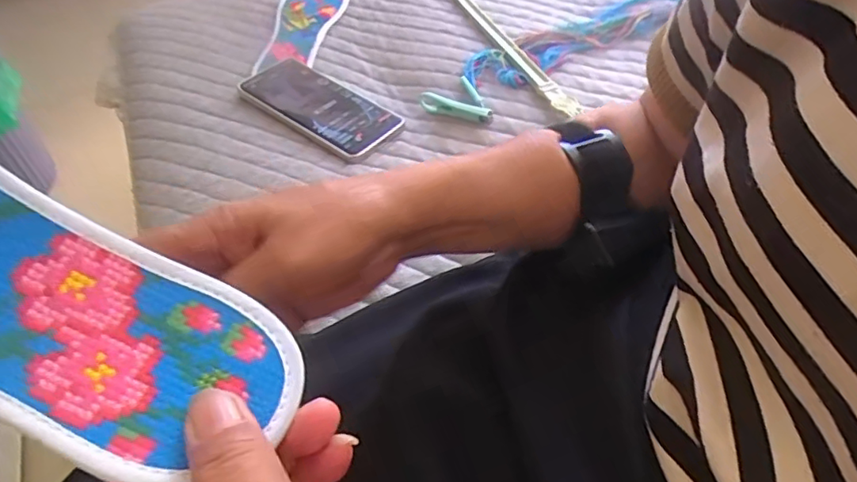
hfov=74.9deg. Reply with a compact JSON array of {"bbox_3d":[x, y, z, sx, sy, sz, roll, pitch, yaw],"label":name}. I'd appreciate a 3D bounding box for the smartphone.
[{"bbox_3d":[-0.108,-0.138,0.549,0.160,0.015,0.082,30,58,24],"label":"smartphone"}]

